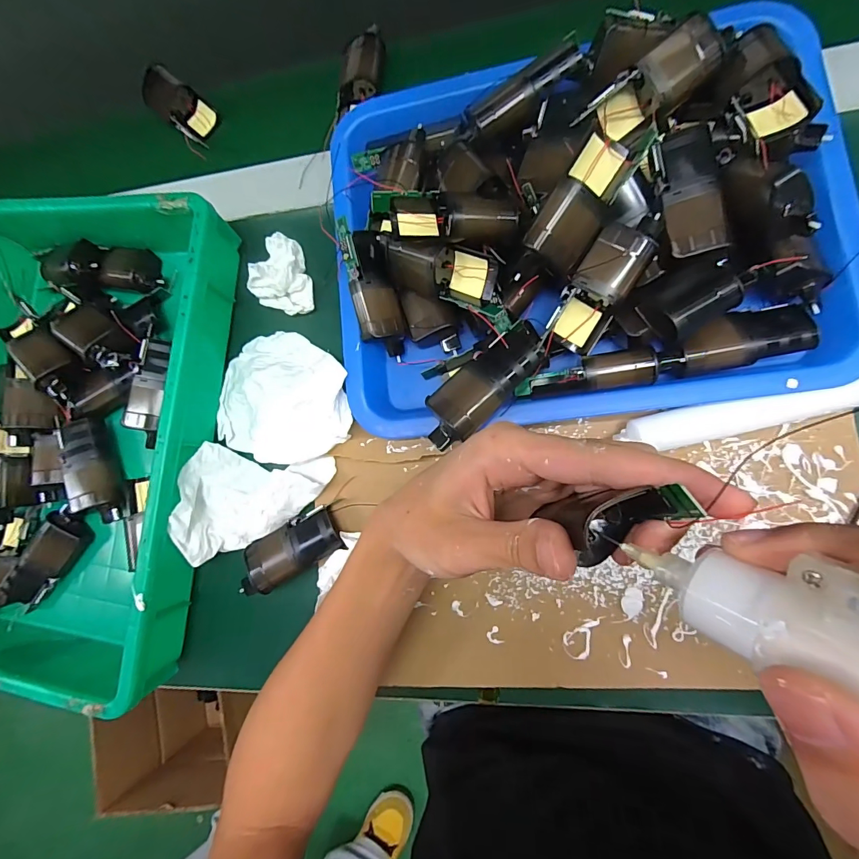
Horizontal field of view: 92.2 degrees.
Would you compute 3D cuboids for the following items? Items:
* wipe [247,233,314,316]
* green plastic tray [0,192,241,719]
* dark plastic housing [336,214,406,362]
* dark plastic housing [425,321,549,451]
[{"bbox_3d":[-0.117,-0.128,0.332,0.041,0.034,0.059,11,86,12],"label":"wipe"},{"bbox_3d":[-0.299,0.004,0.335,0.270,0.064,0.372,7,85,12],"label":"green plastic tray"},{"bbox_3d":[-0.041,-0.101,0.303,0.033,0.028,0.096,-16,99,6],"label":"dark plastic housing"},{"bbox_3d":[0.035,-0.030,0.267,0.095,0.030,0.039,-44,82,3],"label":"dark plastic housing"}]

